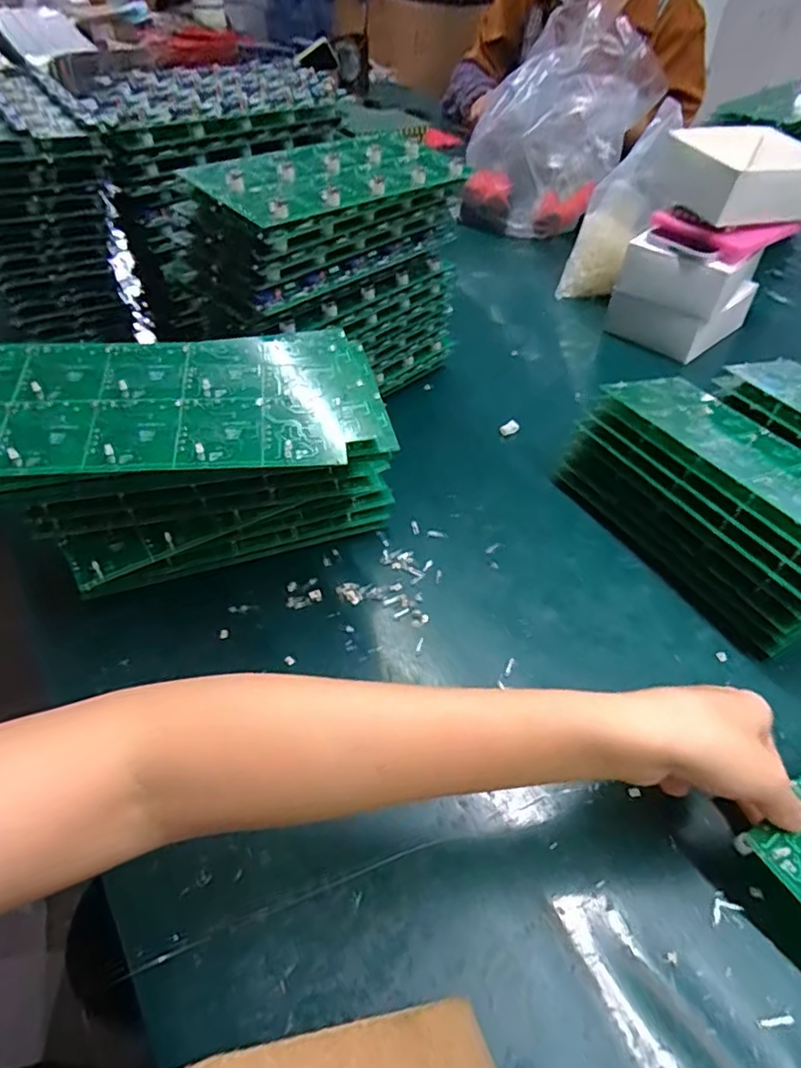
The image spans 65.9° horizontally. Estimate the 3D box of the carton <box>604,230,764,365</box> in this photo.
[{"bbox_3d":[0.328,-0.281,0.702,0.119,0.106,0.132,36,55,29],"label":"carton"}]

